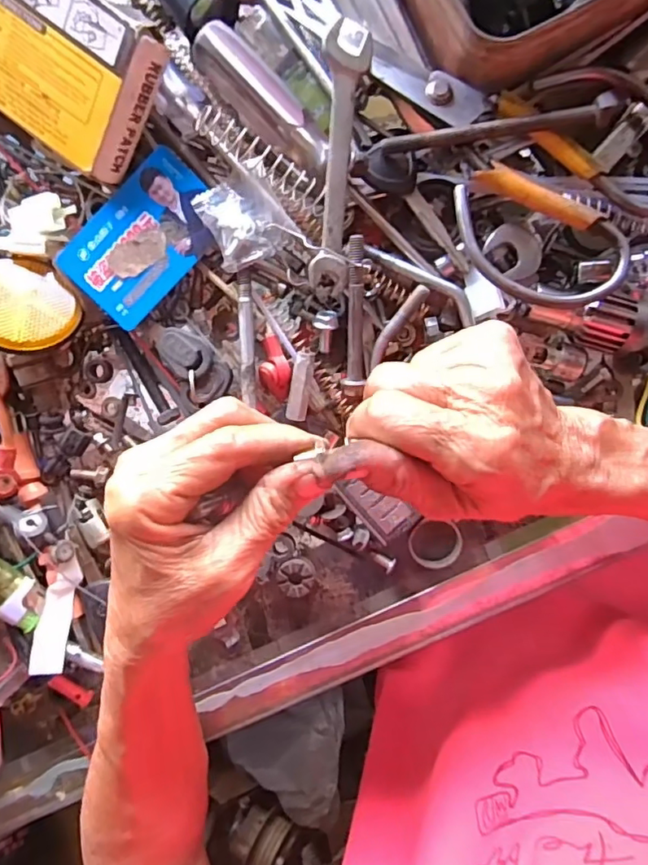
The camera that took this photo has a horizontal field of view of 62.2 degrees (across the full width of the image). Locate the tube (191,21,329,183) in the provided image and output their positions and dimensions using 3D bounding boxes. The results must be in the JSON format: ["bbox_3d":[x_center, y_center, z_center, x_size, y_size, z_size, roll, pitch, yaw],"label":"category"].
[{"bbox_3d":[-0.029,-0.164,0.273,0.024,0.021,0.089,-44,92,6],"label":"tube"}]

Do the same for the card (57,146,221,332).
[{"bbox_3d":[-0.096,-0.104,0.290,0.054,0.006,0.085,44,94,-8],"label":"card"}]

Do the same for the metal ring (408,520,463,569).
[{"bbox_3d":[0.063,0.065,0.310,0.030,0.011,0.028,0,96,3],"label":"metal ring"}]

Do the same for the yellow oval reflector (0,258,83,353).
[{"bbox_3d":[-0.161,-0.064,0.285,0.054,0.007,0.044,25,66,-19],"label":"yellow oval reflector"}]

